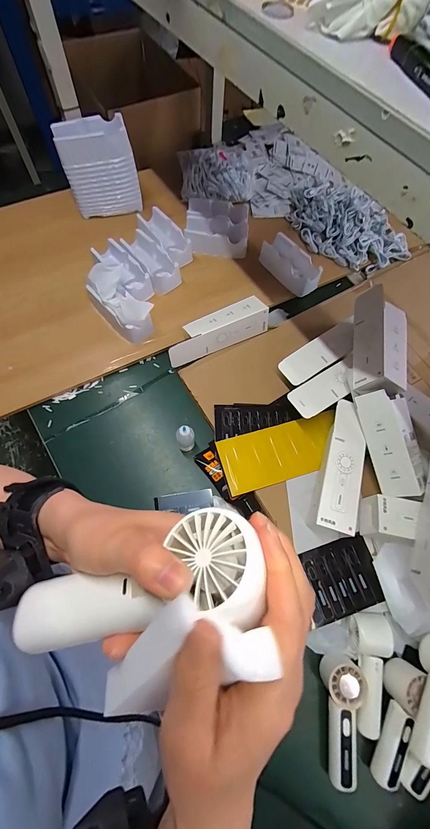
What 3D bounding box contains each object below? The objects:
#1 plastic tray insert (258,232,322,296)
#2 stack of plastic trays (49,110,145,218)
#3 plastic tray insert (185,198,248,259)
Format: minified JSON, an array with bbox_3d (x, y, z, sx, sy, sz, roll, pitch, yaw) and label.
[{"bbox_3d":[0.191,-0.382,0.807,0.080,0.045,0.166,-38,74,-17],"label":"plastic tray insert"},{"bbox_3d":[-0.280,-0.605,0.780,0.166,0.170,0.092,-13,69,-9],"label":"stack of plastic trays"},{"bbox_3d":[0.006,-0.503,0.848,0.161,0.049,0.183,3,67,-2],"label":"plastic tray insert"}]

